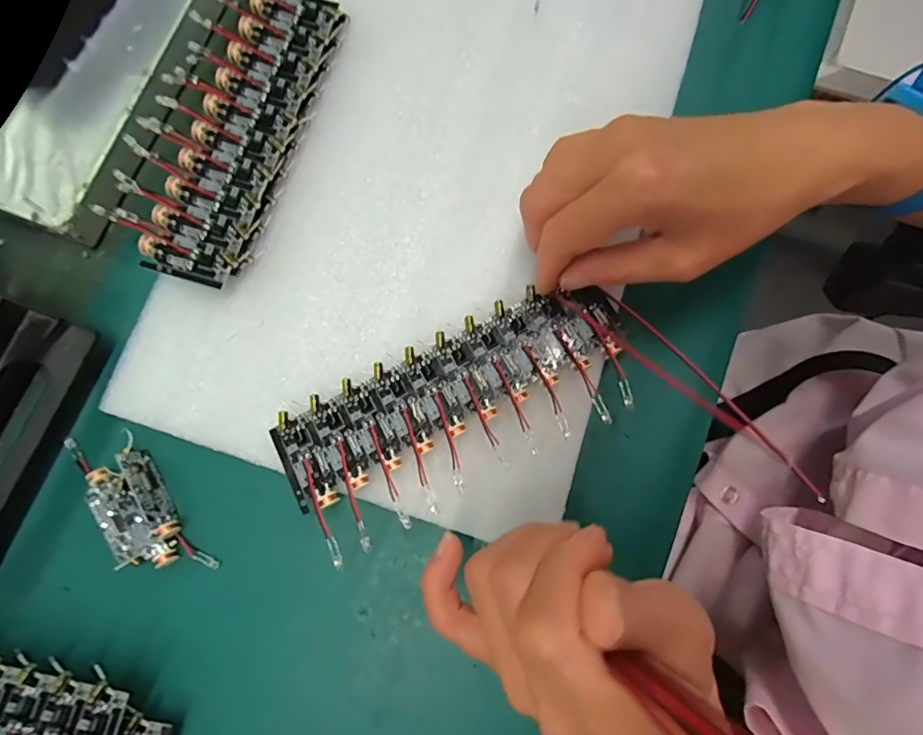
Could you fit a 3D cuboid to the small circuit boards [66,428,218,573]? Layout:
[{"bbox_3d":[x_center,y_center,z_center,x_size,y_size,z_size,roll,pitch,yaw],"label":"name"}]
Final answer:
[{"bbox_3d":[-0.150,0.062,0.227,0.030,0.014,0.088,-39,79,-5],"label":"small circuit boards"}]

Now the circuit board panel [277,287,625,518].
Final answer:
[{"bbox_3d":[-0.006,0.007,0.225,0.160,0.008,0.047,-26,80,-4],"label":"circuit board panel"}]

